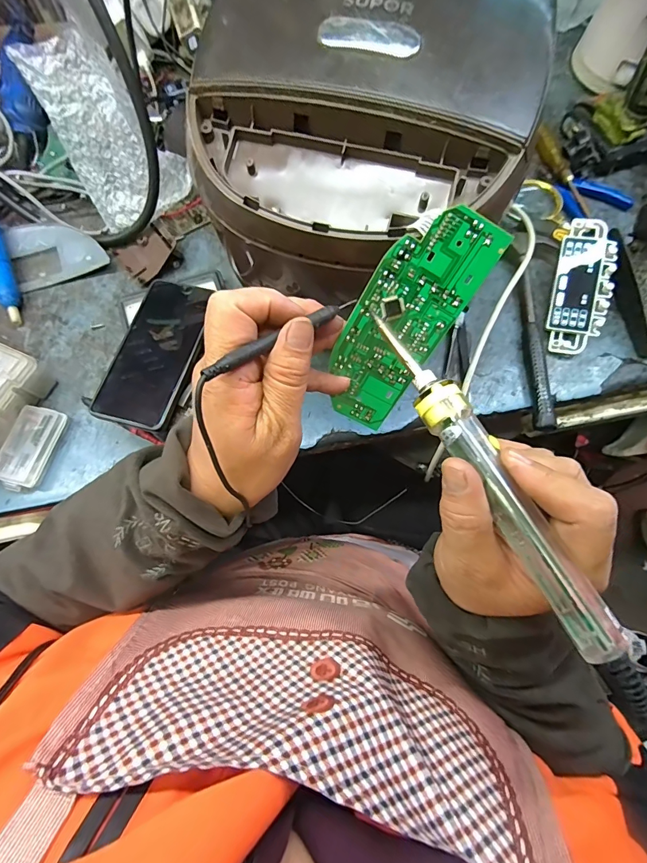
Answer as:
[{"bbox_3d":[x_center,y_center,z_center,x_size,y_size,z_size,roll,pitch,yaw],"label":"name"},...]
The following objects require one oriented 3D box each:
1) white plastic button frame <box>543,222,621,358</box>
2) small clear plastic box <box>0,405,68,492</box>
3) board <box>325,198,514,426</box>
[{"bbox_3d":[0.297,-0.166,0.464,0.059,0.006,0.154,13,88,11],"label":"white plastic button frame"},{"bbox_3d":[-0.305,0.017,0.419,0.042,0.022,0.085,16,72,5],"label":"small clear plastic box"},{"bbox_3d":[0.050,-0.072,0.274,0.061,0.152,0.004,26,29,-11],"label":"board"}]

